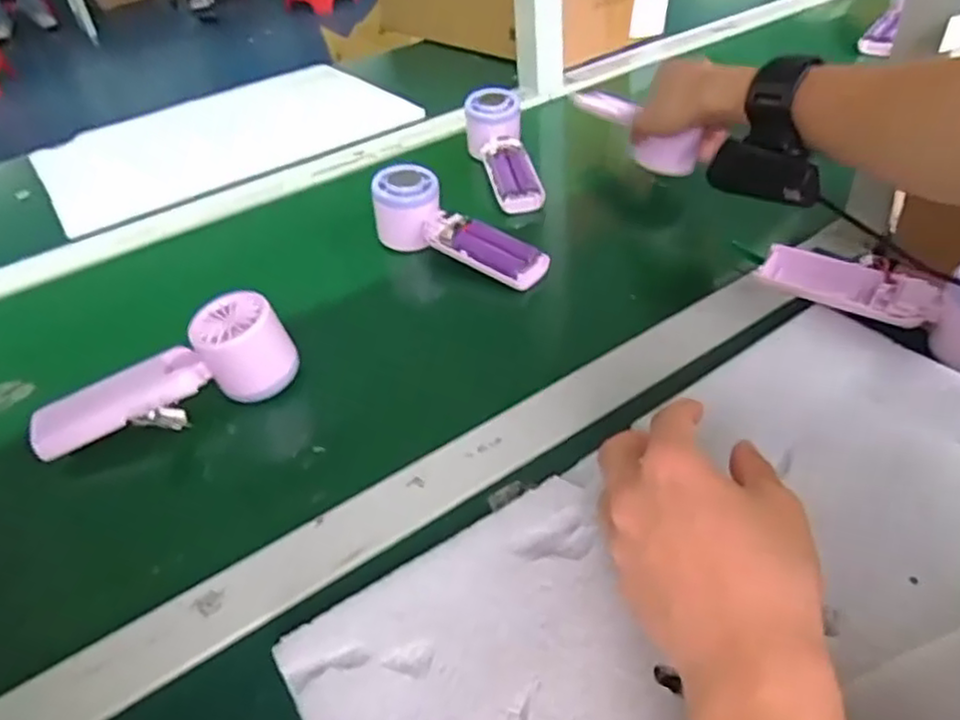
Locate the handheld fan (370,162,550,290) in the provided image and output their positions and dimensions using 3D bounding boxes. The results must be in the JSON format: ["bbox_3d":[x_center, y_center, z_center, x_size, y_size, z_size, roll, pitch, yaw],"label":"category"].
[{"bbox_3d":[-0.020,-0.104,0.576,0.169,0.051,0.049,31,52,19],"label":"handheld fan"}]

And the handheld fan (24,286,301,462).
[{"bbox_3d":[-0.205,0.020,0.451,0.163,0.073,0.056,-25,43,-19],"label":"handheld fan"}]

